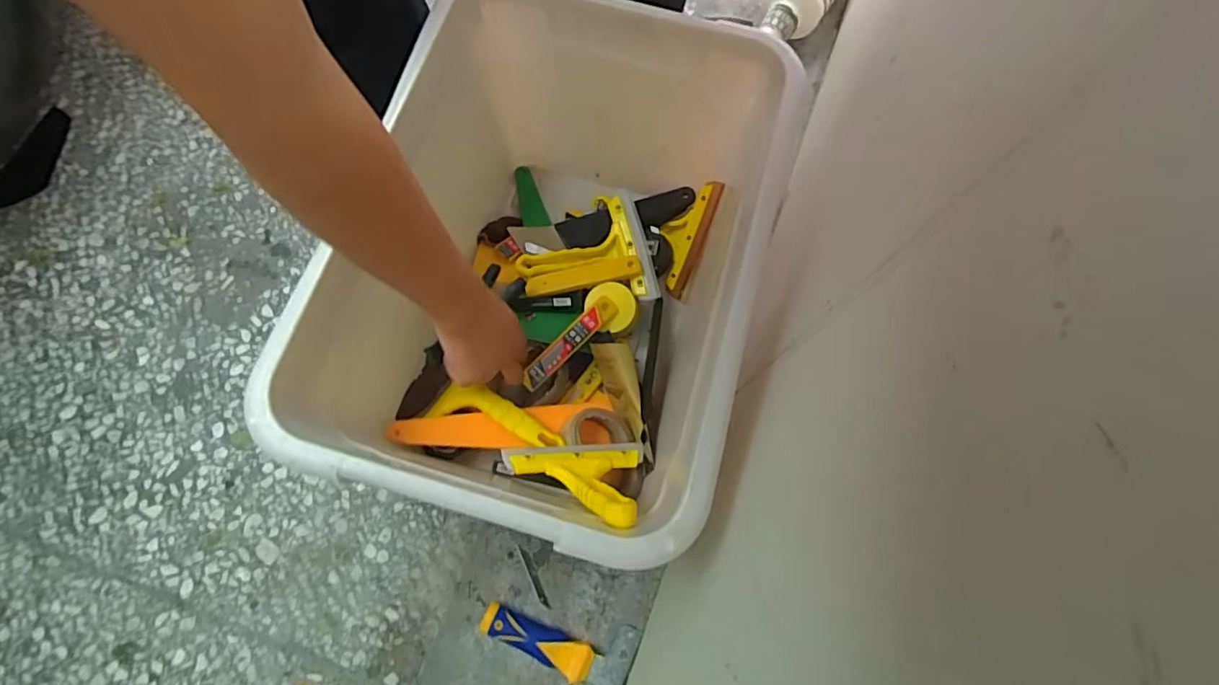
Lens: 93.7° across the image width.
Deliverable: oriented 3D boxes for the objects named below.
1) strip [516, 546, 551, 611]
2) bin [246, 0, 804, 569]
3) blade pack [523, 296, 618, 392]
[{"bbox_3d":[-0.082,0.253,0.615,0.010,0.004,0.070,-26,76,-9],"label":"strip"},{"bbox_3d":[-0.045,-0.053,0.572,0.340,0.275,0.482,13,74,2],"label":"bin"},{"bbox_3d":[-0.044,0.000,0.633,0.025,0.012,0.133,43,79,10],"label":"blade pack"}]

